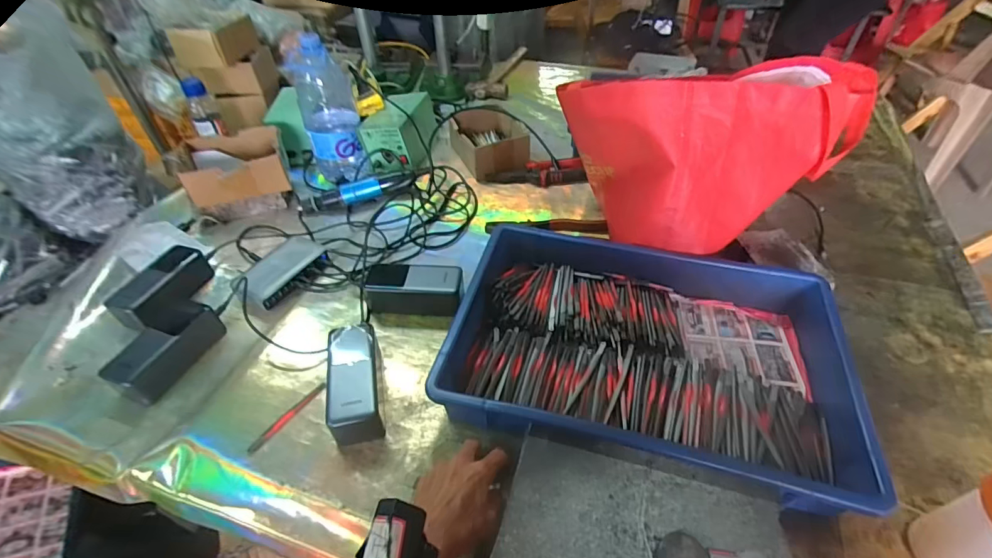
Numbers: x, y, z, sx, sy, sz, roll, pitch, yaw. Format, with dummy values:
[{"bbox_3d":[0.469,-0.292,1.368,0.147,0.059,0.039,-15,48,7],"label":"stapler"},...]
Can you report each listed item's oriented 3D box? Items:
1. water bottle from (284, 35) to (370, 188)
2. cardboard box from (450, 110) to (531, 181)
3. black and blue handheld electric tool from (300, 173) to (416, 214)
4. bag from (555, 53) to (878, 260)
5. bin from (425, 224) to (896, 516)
[{"bbox_3d":[-0.295,-0.294,0.790,0.092,0.234,0.071,-14,46,-11],"label":"water bottle"},{"bbox_3d":[-0.011,-0.265,0.865,0.125,0.063,0.167,-14,46,-11],"label":"cardboard box"},{"bbox_3d":[-0.242,-0.154,0.784,0.203,0.036,0.043,-10,46,-7],"label":"black and blue handheld electric tool"},{"bbox_3d":[0.284,-0.190,0.618,0.305,0.193,0.230,-22,48,-18],"label":"bag"},{"bbox_3d":[0.169,0.078,0.531,0.418,0.079,0.295,9,46,11],"label":"bin"}]

